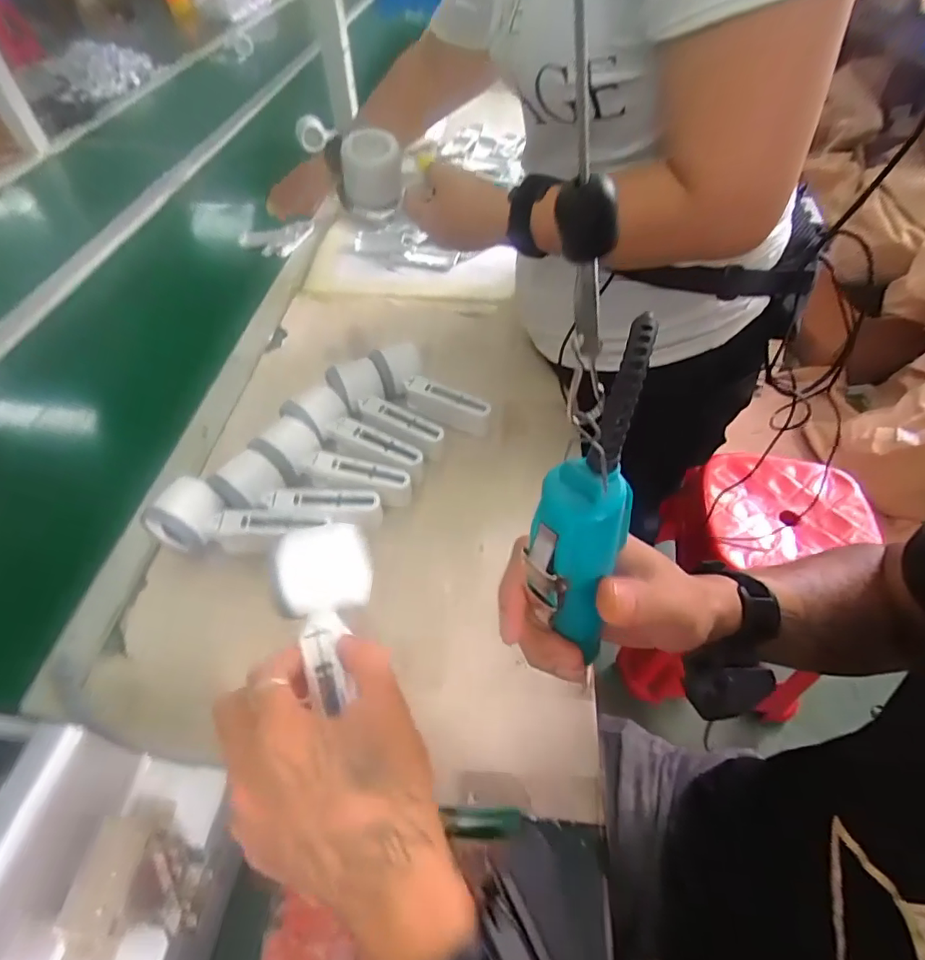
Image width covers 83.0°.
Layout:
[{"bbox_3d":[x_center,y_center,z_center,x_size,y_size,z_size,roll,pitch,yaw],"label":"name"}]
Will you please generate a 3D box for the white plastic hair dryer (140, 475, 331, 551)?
[{"bbox_3d":[-0.205,0.034,0.481,0.160,0.048,0.058,4,51,2],"label":"white plastic hair dryer"}]

